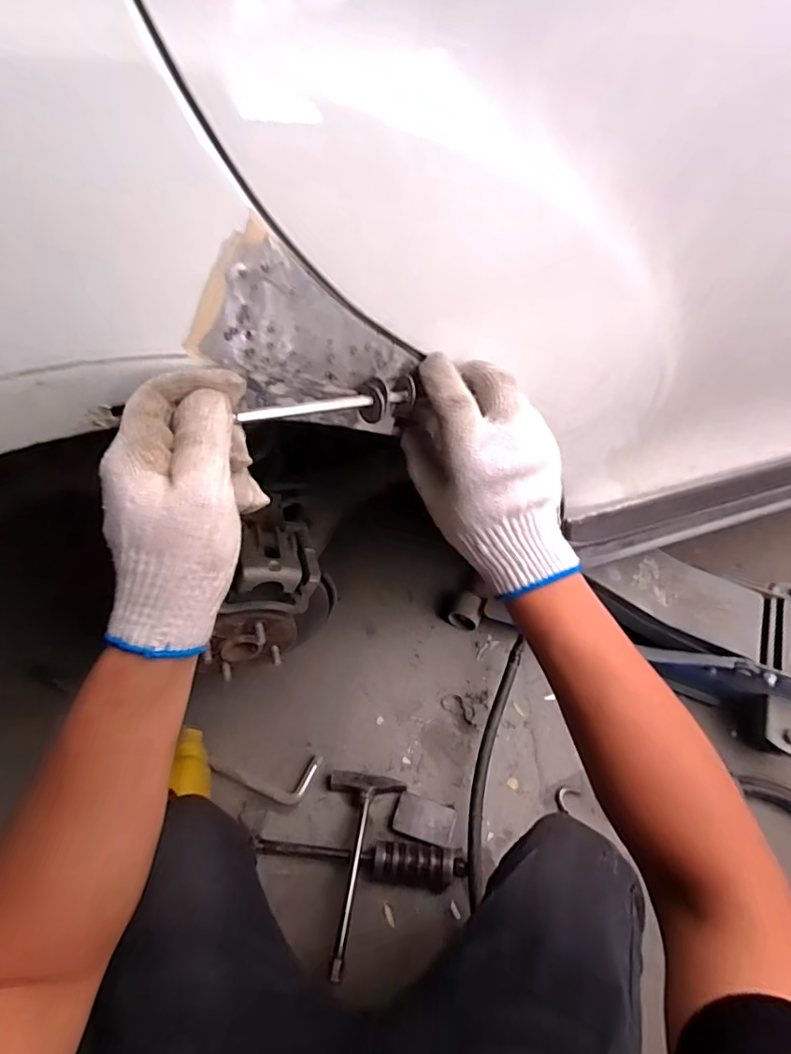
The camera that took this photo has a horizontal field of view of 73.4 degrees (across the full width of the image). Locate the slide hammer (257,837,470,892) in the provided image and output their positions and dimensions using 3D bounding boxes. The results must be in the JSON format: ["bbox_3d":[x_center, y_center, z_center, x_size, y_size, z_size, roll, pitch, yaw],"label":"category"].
[{"bbox_3d":[-0.055,0.499,0.803,0.315,0.041,0.054,6,54,6],"label":"slide hammer"}]

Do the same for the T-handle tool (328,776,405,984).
[{"bbox_3d":[-0.061,0.503,0.790,0.122,0.034,0.268,4,41,5],"label":"T-handle tool"}]

